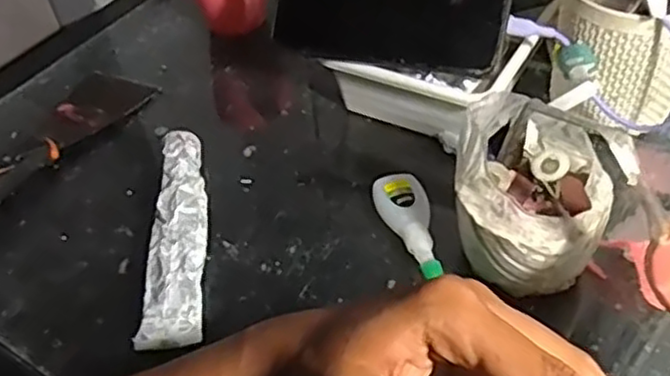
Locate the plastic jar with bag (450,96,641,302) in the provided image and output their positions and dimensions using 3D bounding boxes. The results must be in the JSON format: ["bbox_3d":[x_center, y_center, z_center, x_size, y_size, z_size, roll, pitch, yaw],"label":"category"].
[{"bbox_3d":[0.121,0.005,0.410,0.093,0.113,0.087,-3,47,3],"label":"plastic jar with bag"}]

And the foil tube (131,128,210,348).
[{"bbox_3d":[-0.105,0.029,0.469,0.036,0.031,0.167,-5,47,1],"label":"foil tube"}]

